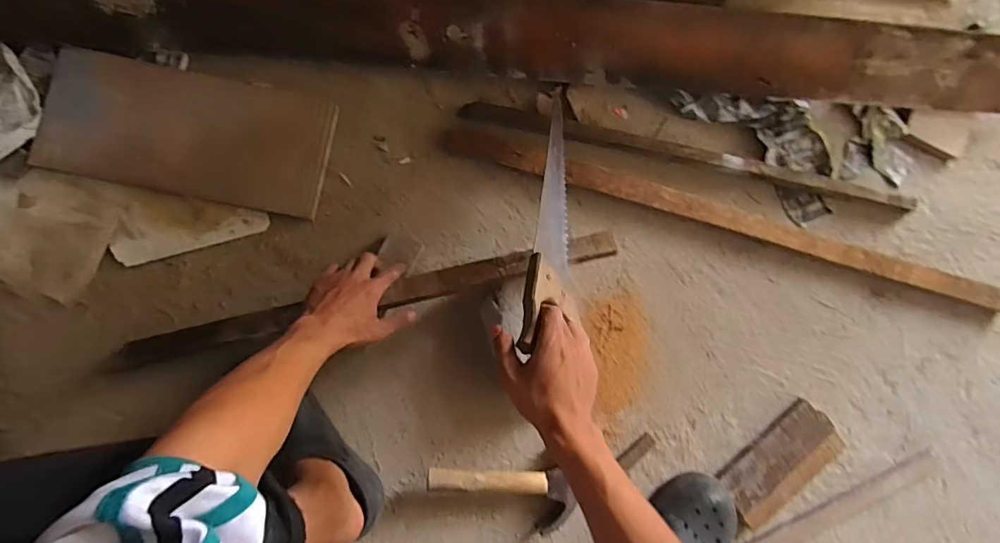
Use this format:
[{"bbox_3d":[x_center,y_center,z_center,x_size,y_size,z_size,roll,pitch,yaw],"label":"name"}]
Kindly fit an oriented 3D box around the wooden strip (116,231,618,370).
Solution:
[{"bbox_3d":[-0.176,0.039,0.637,0.664,0.032,0.040,-13,87,0],"label":"wooden strip"}]

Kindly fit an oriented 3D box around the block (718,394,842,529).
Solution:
[{"bbox_3d":[0.435,0.291,0.735,0.205,0.024,0.099,-34,90,-9],"label":"block"}]

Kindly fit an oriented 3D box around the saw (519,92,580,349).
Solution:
[{"bbox_3d":[0.071,-0.070,0.584,0.060,0.033,0.376,13,57,-6],"label":"saw"}]

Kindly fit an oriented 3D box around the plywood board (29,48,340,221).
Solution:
[{"bbox_3d":[-0.440,-0.196,0.669,0.376,0.022,0.174,11,84,-6],"label":"plywood board"}]

